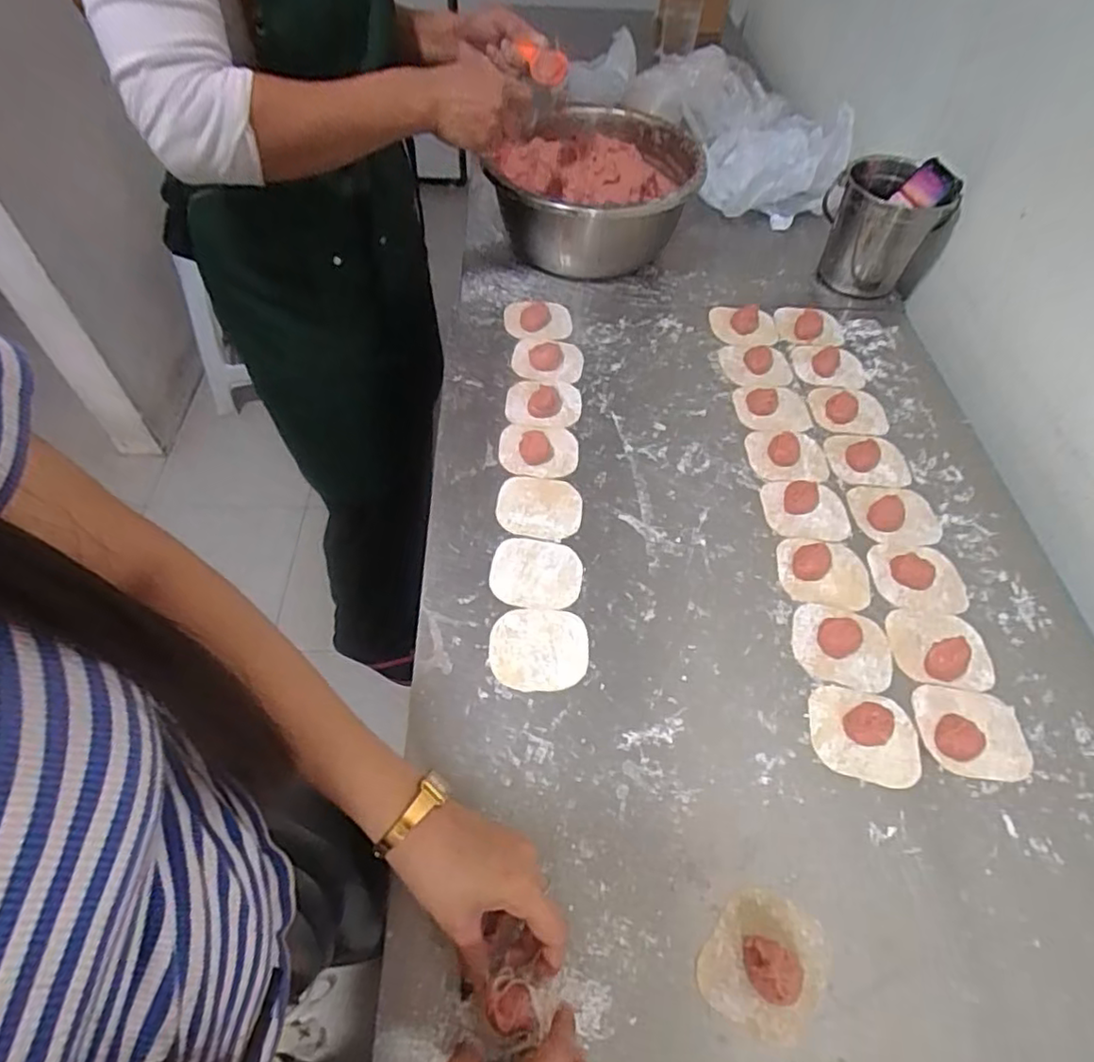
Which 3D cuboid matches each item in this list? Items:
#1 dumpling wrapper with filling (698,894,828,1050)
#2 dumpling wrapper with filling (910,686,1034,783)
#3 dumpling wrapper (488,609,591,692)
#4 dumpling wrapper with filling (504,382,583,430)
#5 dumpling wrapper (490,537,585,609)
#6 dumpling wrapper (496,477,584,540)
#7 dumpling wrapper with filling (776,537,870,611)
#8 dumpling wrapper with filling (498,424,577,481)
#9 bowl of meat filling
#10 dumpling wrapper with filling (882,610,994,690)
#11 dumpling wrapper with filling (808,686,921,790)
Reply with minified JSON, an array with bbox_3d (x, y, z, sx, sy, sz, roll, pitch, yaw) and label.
[{"bbox_3d":[0.145,0.280,0.411,0.072,0.022,0.083,34,61,20],"label":"dumpling wrapper with filling"},{"bbox_3d":[0.345,0.158,0.505,0.083,0.021,0.072,6,56,3],"label":"dumpling wrapper with filling"},{"bbox_3d":[-0.007,0.100,0.541,0.083,0.004,0.072,2,56,0],"label":"dumpling wrapper"},{"bbox_3d":[-0.003,-0.146,0.718,0.084,0.016,0.069,3,56,0],"label":"dumpling wrapper with filling"},{"bbox_3d":[-0.010,0.039,0.587,0.082,0.004,0.072,9,56,5],"label":"dumpling wrapper"},{"bbox_3d":[-0.007,-0.024,0.636,0.082,0.005,0.075,1,56,-1],"label":"dumpling wrapper"},{"bbox_3d":[0.262,0.038,0.594,0.085,0.013,0.070,9,56,4],"label":"dumpling wrapper with filling"},{"bbox_3d":[-0.009,-0.089,0.678,0.084,0.014,0.070,2,56,0],"label":"dumpling wrapper with filling"},{"bbox_3d":[0.062,-0.470,0.889,0.256,0.133,0.290,3,56,0],"label":"bowl of meat filling"},{"bbox_3d":[0.344,0.099,0.549,0.086,0.017,0.070,10,56,5],"label":"dumpling wrapper with filling"},{"bbox_3d":[0.255,0.158,0.501,0.086,0.022,0.071,13,56,7],"label":"dumpling wrapper with filling"}]

